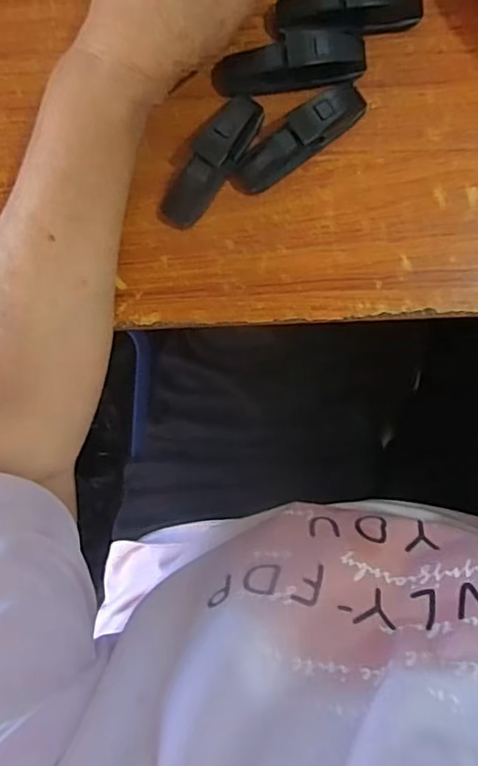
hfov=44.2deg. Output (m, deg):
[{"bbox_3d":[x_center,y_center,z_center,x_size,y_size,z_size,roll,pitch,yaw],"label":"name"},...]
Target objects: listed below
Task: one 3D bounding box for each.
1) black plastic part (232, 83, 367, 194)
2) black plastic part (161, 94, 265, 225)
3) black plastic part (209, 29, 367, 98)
[{"bbox_3d":[0.032,-0.126,0.304,0.076,0.022,0.022,-33,92,6],"label":"black plastic part"},{"bbox_3d":[-0.015,-0.116,0.308,0.022,0.022,0.074,41,97,-1],"label":"black plastic part"},{"bbox_3d":[0.025,-0.163,0.303,0.078,0.025,0.023,-5,95,4],"label":"black plastic part"}]

